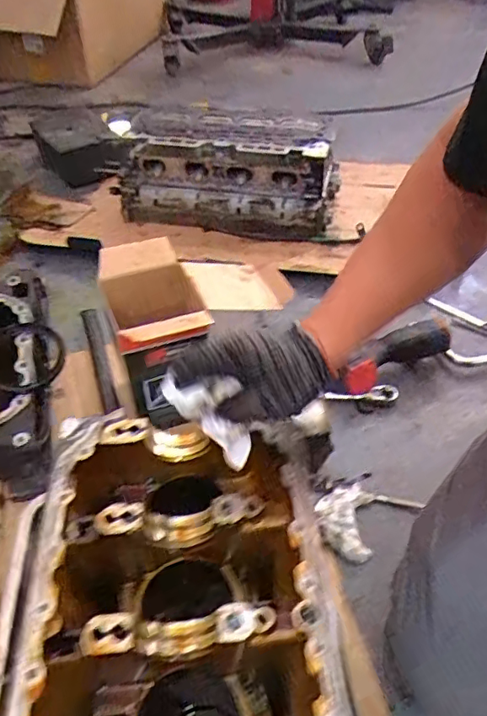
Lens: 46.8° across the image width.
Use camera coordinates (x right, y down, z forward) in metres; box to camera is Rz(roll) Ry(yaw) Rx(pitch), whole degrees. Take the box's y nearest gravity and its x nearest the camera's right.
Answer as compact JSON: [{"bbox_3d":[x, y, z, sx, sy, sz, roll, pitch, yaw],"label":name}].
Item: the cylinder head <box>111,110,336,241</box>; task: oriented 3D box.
[{"bbox_3d":[-0.039,-0.413,1.233,0.473,0.165,0.260,8,44,10],"label":"cylinder head"}]

